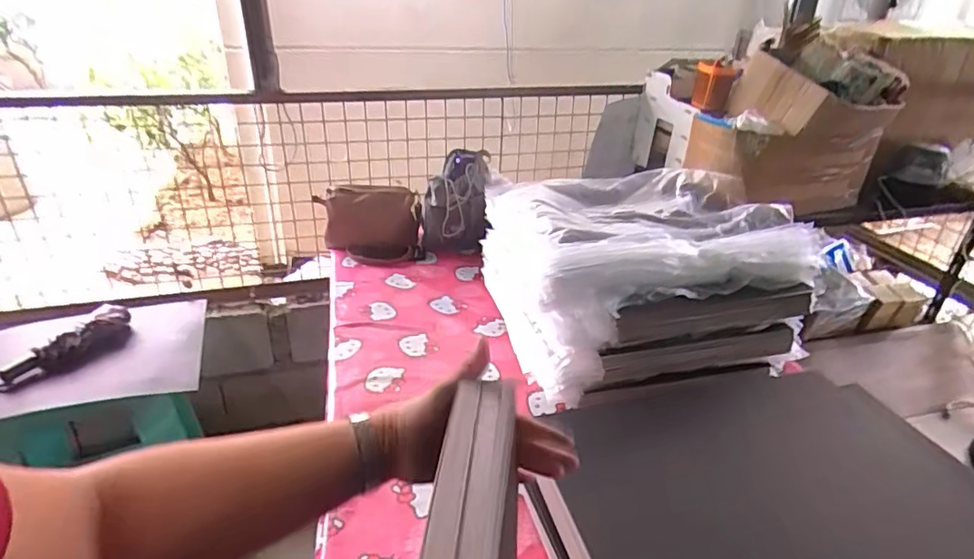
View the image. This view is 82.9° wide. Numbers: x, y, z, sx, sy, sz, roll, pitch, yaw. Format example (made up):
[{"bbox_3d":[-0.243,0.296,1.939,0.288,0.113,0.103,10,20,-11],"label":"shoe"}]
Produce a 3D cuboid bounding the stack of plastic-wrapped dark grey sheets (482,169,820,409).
[{"bbox_3d":[0.291,-0.017,1.117,0.506,0.272,0.458,-4,28,-11],"label":"stack of plastic-wrapped dark grey sheets"}]

